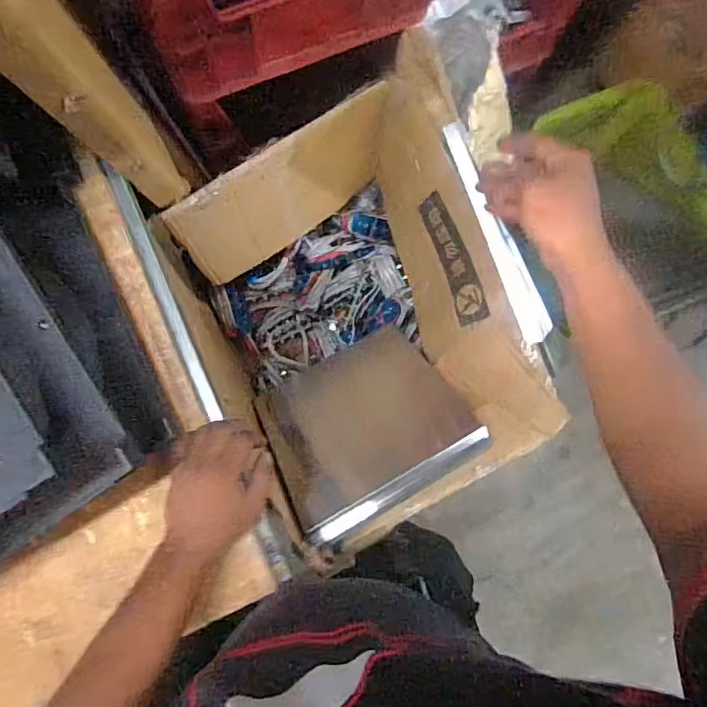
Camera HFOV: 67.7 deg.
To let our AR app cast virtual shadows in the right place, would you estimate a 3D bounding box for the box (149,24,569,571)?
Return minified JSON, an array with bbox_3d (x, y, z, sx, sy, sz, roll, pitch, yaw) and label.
[{"bbox_3d":[0.018,-0.062,0.934,0.511,0.384,0.625,-27,86,-8],"label":"box"}]

